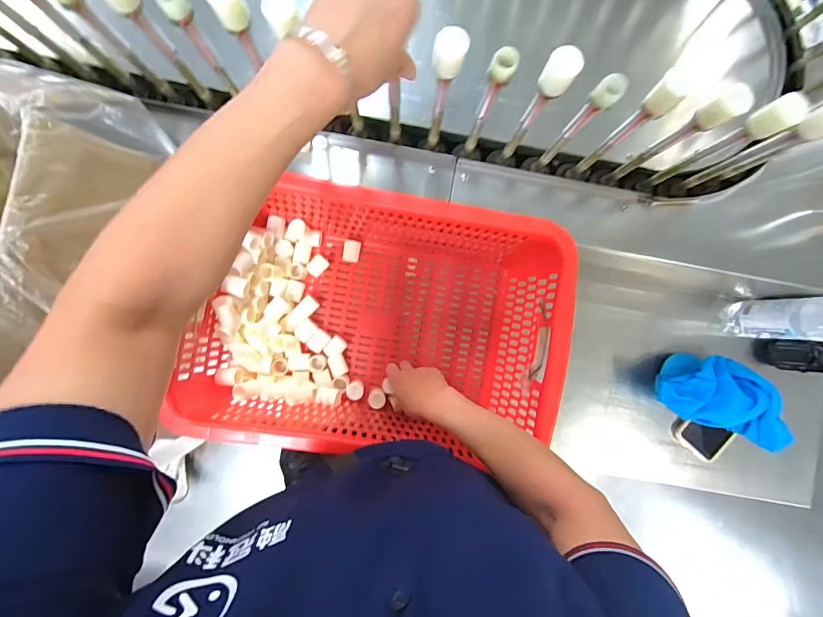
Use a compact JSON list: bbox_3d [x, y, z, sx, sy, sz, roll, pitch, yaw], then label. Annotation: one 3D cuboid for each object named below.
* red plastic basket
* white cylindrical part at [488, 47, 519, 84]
[{"bbox_3d":[-0.049,0.016,0.610,0.500,0.200,0.333,9,86,-5],"label":"red plastic basket"},{"bbox_3d":[0.084,-0.222,0.365,0.023,0.025,0.018,24,85,-4],"label":"white cylindrical part"}]

